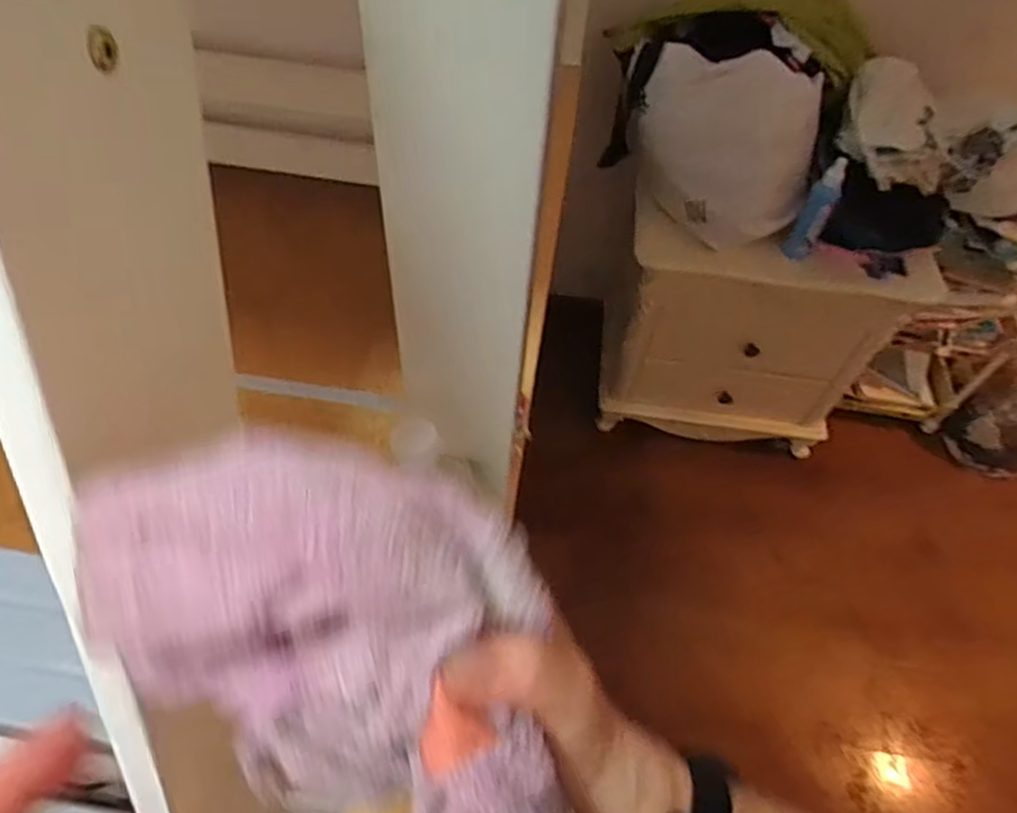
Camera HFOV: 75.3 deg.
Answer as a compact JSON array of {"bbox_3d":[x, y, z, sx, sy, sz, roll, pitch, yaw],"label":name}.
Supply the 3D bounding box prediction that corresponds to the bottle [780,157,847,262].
[{"bbox_3d":[0.512,-0.327,1.098,0.046,0.178,0.055,28,56,15],"label":"bottle"}]

